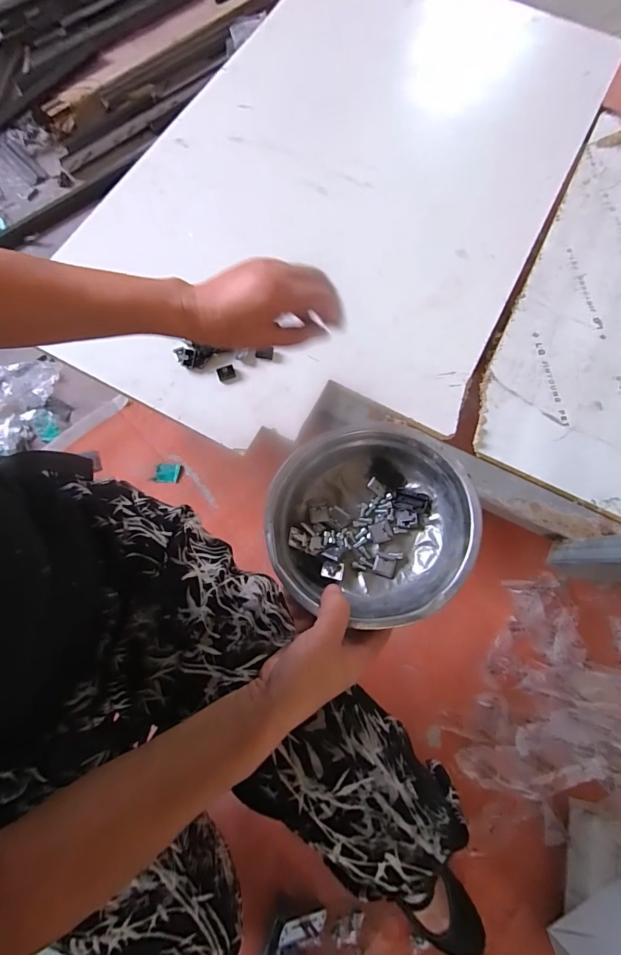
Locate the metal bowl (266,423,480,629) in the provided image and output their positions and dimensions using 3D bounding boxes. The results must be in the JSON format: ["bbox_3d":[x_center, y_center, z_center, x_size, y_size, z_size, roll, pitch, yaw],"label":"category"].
[{"bbox_3d":[0.051,0.041,0.380,0.174,0.070,0.169,0,75,-1],"label":"metal bowl"}]

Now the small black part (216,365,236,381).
[{"bbox_3d":[-0.133,-0.165,0.652,0.027,0.010,0.019,-20,77,-6],"label":"small black part"}]

